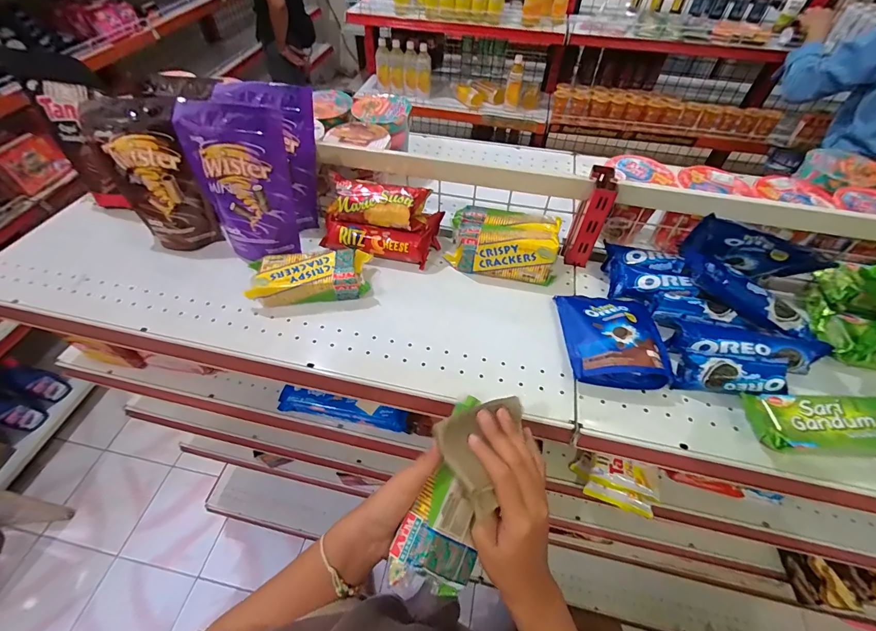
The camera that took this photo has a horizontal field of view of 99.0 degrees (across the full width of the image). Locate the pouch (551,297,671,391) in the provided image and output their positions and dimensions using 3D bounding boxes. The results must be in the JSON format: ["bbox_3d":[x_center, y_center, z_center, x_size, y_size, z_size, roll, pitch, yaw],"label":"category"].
[{"bbox_3d":[0.228,0.023,0.488,0.124,0.038,0.143,4,52,2],"label":"pouch"}]

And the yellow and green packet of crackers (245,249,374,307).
[{"bbox_3d":[-0.184,-0.054,0.538,0.163,0.042,0.077,-7,53,-6],"label":"yellow and green packet of crackers"}]

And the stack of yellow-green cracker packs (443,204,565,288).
[{"bbox_3d":[0.101,-0.112,0.571,0.152,0.067,0.085,11,53,7],"label":"stack of yellow-green cracker packs"}]

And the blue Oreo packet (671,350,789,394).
[{"bbox_3d":[0.348,0.074,0.443,0.110,0.039,0.035,8,53,6],"label":"blue Oreo packet"}]

